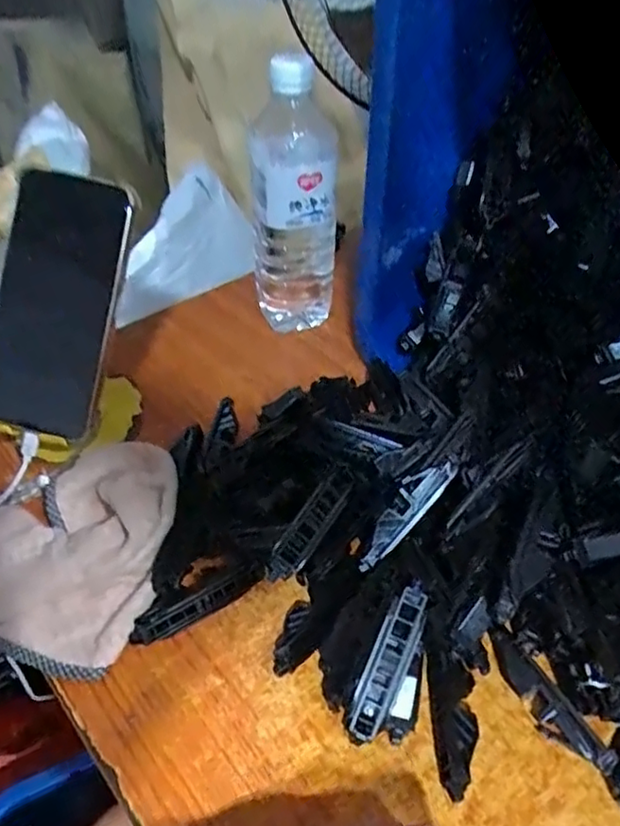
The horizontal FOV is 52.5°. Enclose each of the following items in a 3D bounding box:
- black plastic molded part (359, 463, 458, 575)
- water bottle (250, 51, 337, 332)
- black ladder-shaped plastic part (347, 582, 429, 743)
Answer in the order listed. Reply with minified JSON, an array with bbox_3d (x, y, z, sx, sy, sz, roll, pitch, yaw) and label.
[{"bbox_3d":[0.055,0.059,0.367,0.022,0.011,0.077,37,85,32],"label":"black plastic molded part"},{"bbox_3d":[-0.015,-0.170,0.518,0.072,0.209,0.058,1,43,0],"label":"water bottle"},{"bbox_3d":[0.040,0.125,0.315,0.020,0.011,0.074,20,73,19],"label":"black ladder-shaped plastic part"}]

